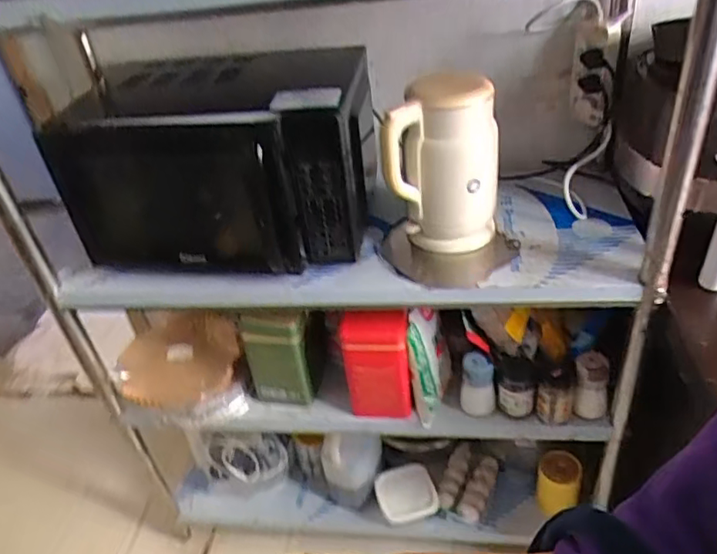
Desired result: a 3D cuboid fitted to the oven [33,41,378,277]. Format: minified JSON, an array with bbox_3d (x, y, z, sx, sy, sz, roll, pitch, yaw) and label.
[{"bbox_3d":[-0.243,-0.205,0.975,0.515,0.255,0.390,-6,35,2],"label":"oven"}]

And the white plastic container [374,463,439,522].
[{"bbox_3d":[0.108,0.487,1.300,0.127,0.066,0.115,-11,35,-6],"label":"white plastic container"}]

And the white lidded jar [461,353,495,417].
[{"bbox_3d":[0.216,0.186,1.038,0.059,0.115,0.055,-5,35,3],"label":"white lidded jar"}]

